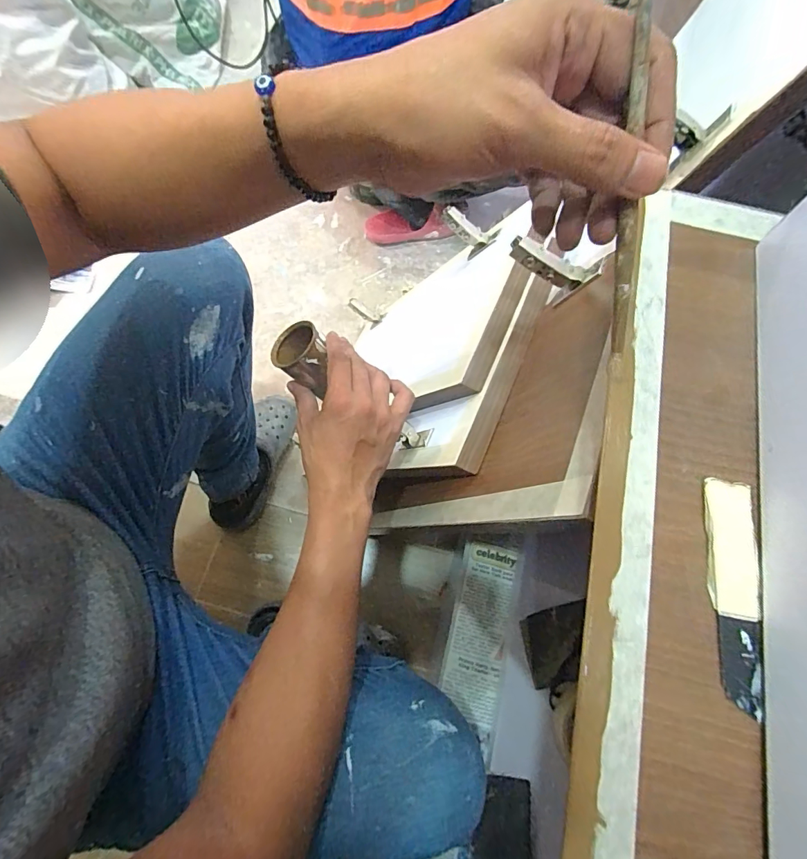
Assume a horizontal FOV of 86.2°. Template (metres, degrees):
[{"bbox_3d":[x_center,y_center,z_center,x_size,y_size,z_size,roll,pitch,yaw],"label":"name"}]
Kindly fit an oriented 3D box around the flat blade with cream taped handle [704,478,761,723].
[{"bbox_3d":[0.147,0.070,0.190,0.021,0.004,0.095,9,70,1],"label":"flat blade with cream taped handle"}]

